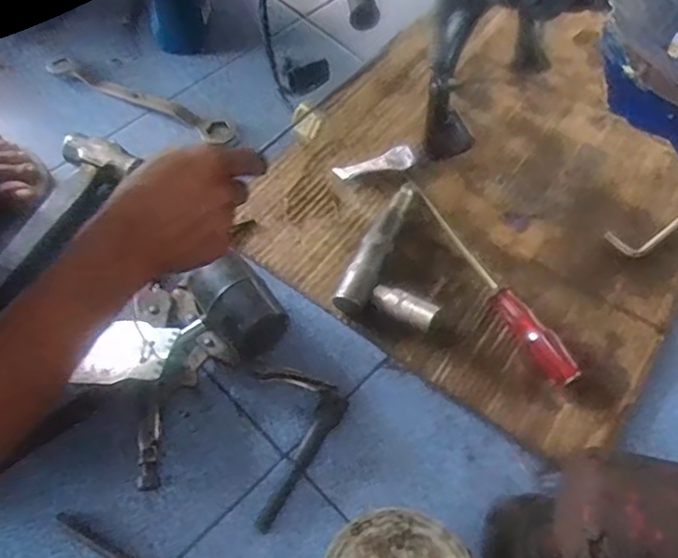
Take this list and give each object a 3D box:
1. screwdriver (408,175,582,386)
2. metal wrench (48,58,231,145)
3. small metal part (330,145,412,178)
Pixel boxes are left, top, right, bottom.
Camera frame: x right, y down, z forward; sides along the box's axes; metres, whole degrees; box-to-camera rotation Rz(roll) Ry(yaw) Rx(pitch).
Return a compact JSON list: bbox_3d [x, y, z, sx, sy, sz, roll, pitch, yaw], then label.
[{"bbox_3d":[0.143,-0.007,0.596,0.024,0.028,0.253,-23,64,-16],"label":"screwdriver"},{"bbox_3d":[-0.232,-0.213,0.711,0.247,0.015,0.030,24,62,10],"label":"metal wrench"},{"bbox_3d":[0.038,-0.122,0.670,0.087,0.020,0.025,-17,63,-13],"label":"small metal part"}]

